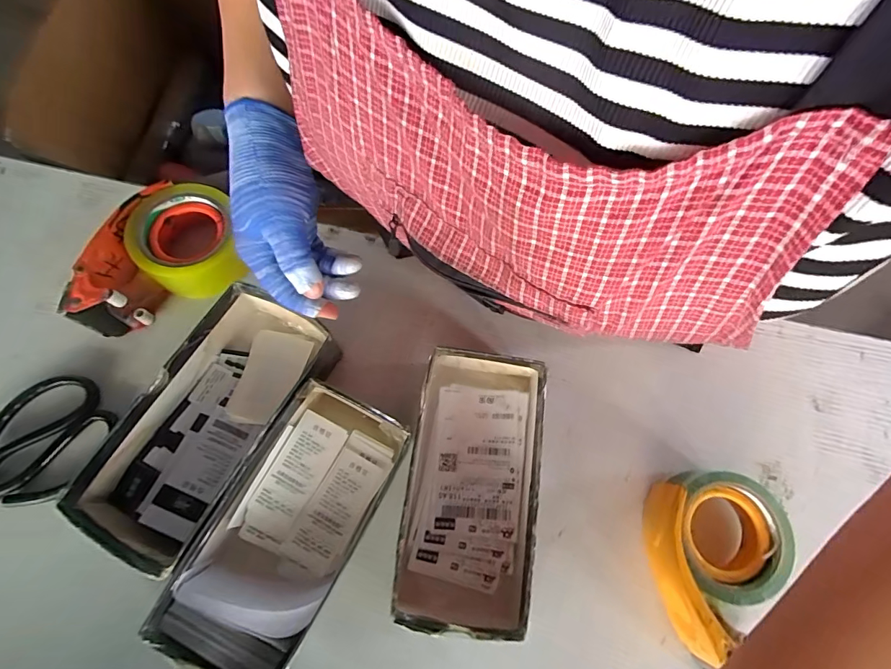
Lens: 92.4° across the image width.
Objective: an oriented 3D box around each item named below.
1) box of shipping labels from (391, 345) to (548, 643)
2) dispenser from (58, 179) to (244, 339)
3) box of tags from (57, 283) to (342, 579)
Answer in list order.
[{"bbox_3d":[0.024,0.127,0.368,0.100,0.055,0.213,9,70,1],"label":"box of shipping labels"},{"bbox_3d":[-0.280,-0.081,0.423,0.160,0.058,0.113,-24,73,-10],"label":"dispenser"},{"bbox_3d":[-0.199,0.073,0.375,0.113,0.057,0.231,30,72,8],"label":"box of tags"}]

